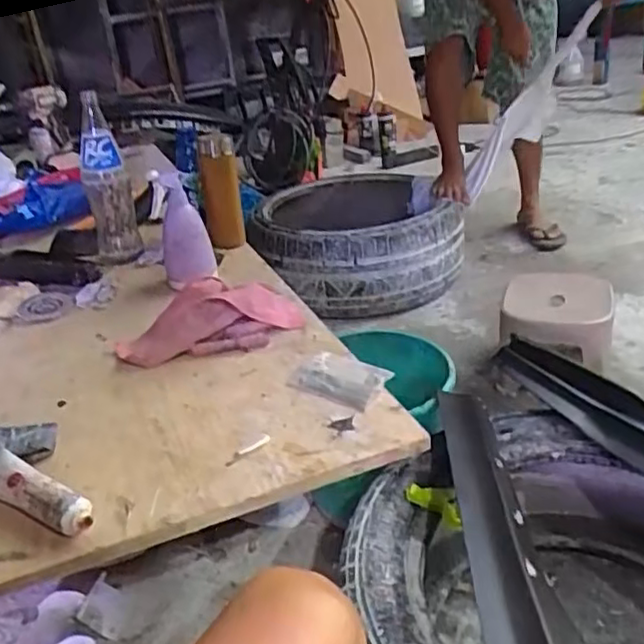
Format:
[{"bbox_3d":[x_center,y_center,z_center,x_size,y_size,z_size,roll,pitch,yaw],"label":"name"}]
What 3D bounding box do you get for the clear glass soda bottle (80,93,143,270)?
[{"bbox_3d":[-0.392,-0.250,1.187,0.095,0.278,0.093,-14,27,-12],"label":"clear glass soda bottle"}]

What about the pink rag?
[{"bbox_3d":[-0.156,-0.007,0.922,0.258,0.083,0.096,-16,28,-17],"label":"pink rag"}]

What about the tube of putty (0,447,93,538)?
[{"bbox_3d":[-0.296,0.170,0.663,0.173,0.032,0.037,10,32,31],"label":"tube of putty"}]

